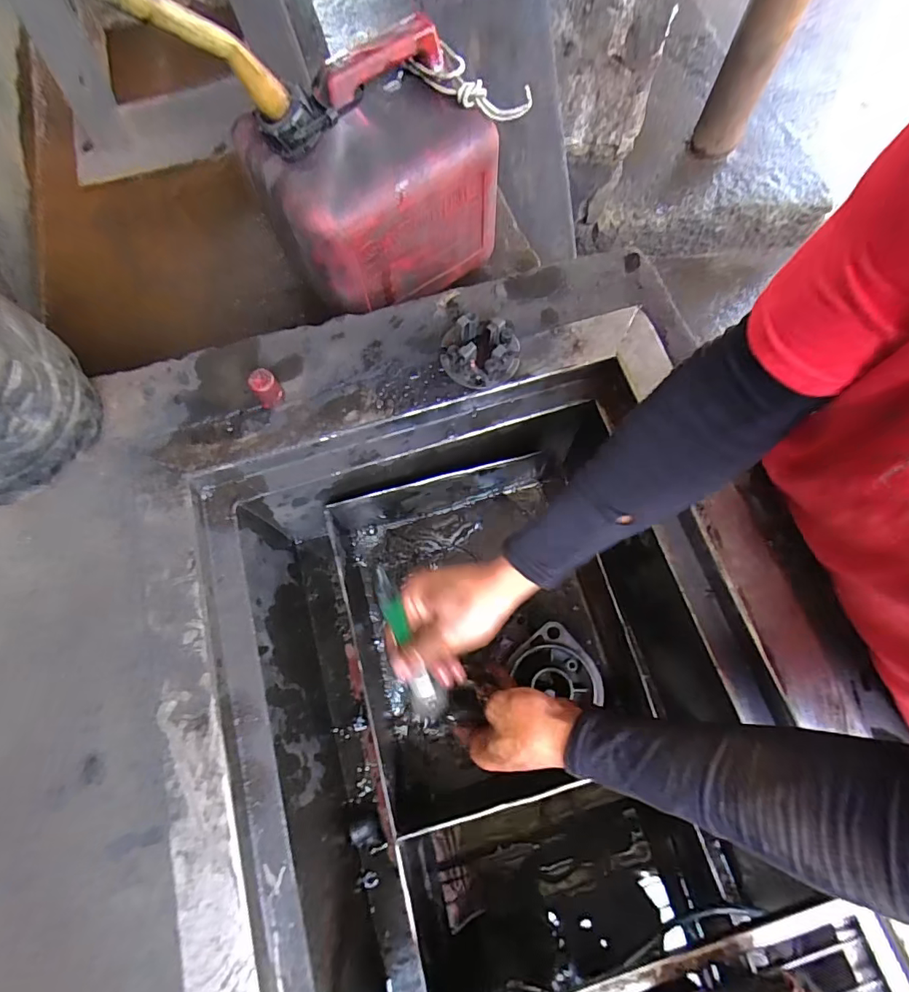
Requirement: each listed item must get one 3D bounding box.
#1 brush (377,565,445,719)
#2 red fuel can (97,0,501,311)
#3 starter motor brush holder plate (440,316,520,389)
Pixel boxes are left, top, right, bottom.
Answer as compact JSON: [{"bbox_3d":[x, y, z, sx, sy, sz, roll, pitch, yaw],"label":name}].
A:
[{"bbox_3d":[-0.041,0.133,0.438,0.028,0.013,0.158,-19,110,-5],"label":"brush"},{"bbox_3d":[-0.106,-0.352,0.498,0.304,0.310,0.161,-33,73,-9],"label":"red fuel can"},{"bbox_3d":[0.025,-0.143,0.481,0.075,0.030,0.067,4,71,3],"label":"starter motor brush holder plate"}]

